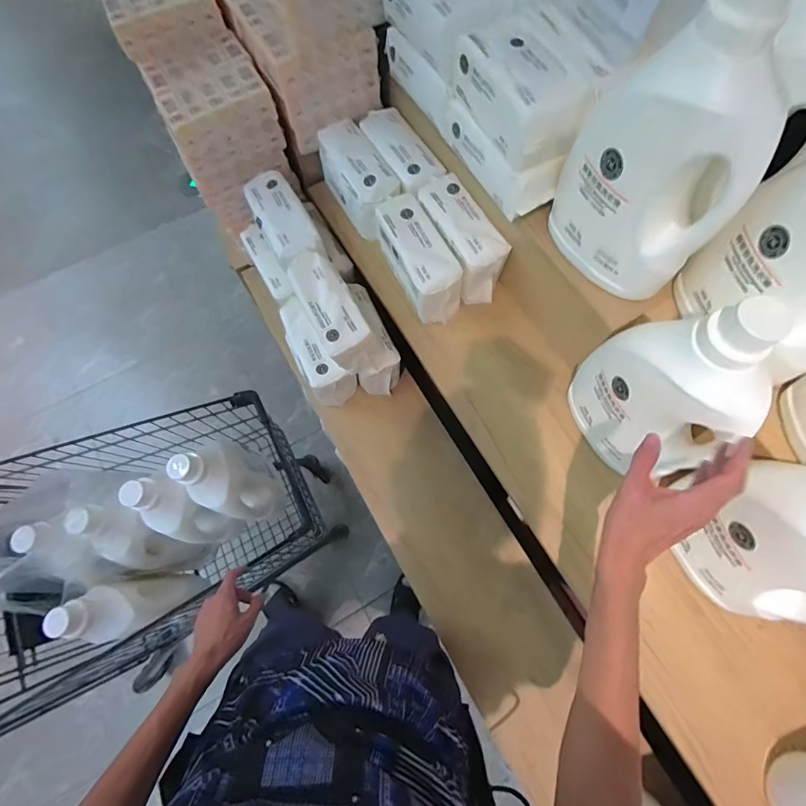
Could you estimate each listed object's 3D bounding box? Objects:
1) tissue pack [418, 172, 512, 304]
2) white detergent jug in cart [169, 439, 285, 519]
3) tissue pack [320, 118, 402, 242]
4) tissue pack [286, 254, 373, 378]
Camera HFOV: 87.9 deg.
[{"bbox_3d":[0.098,-0.281,0.714,0.083,0.095,0.200,-25,72,-7],"label":"tissue pack"},{"bbox_3d":[-0.349,0.161,0.871,0.150,0.262,0.114,36,75,12],"label":"white detergent jug in cart"},{"bbox_3d":[-0.076,-0.398,0.746,0.094,0.067,0.213,-29,73,-8],"label":"tissue pack"},{"bbox_3d":[-0.123,-0.156,0.697,0.080,0.085,0.197,-29,73,-8],"label":"tissue pack"}]

